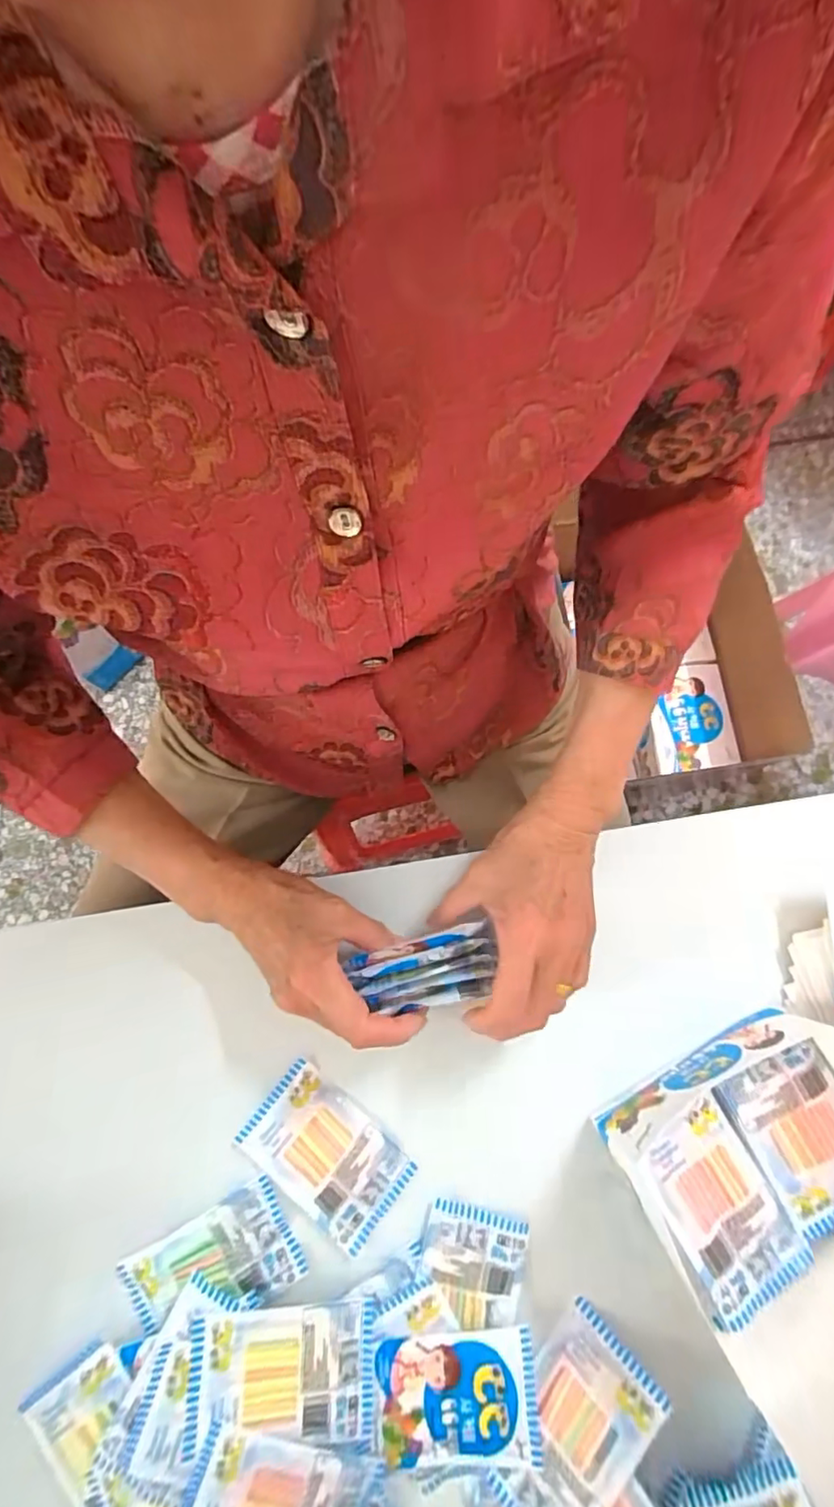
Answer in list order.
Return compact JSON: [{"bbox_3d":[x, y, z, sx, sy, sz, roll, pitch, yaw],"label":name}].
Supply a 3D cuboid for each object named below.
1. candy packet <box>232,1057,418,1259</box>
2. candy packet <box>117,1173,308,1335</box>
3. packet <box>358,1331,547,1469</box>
[{"bbox_3d":[-0.059,0.260,0.371,0.103,0.005,0.065,40,81,8],"label":"candy packet"},{"bbox_3d":[-0.126,0.315,0.350,0.100,0.012,0.058,-27,79,-5],"label":"candy packet"},{"bbox_3d":[0.021,0.374,0.331,0.096,0.008,0.063,-3,78,0],"label":"packet"}]

